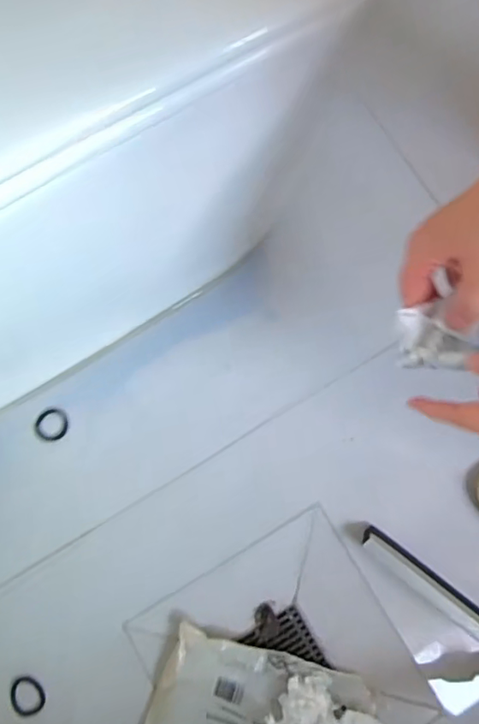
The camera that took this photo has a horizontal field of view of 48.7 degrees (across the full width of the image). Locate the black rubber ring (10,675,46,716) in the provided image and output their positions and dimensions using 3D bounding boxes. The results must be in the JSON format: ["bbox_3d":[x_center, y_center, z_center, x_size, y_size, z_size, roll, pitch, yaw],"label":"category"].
[{"bbox_3d":[-0.239,0.375,0.593,0.044,0.008,0.033,38,81,7],"label":"black rubber ring"}]

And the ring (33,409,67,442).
[{"bbox_3d":[-0.233,0.078,0.651,0.042,0.004,0.038,-13,79,-3],"label":"ring"}]

